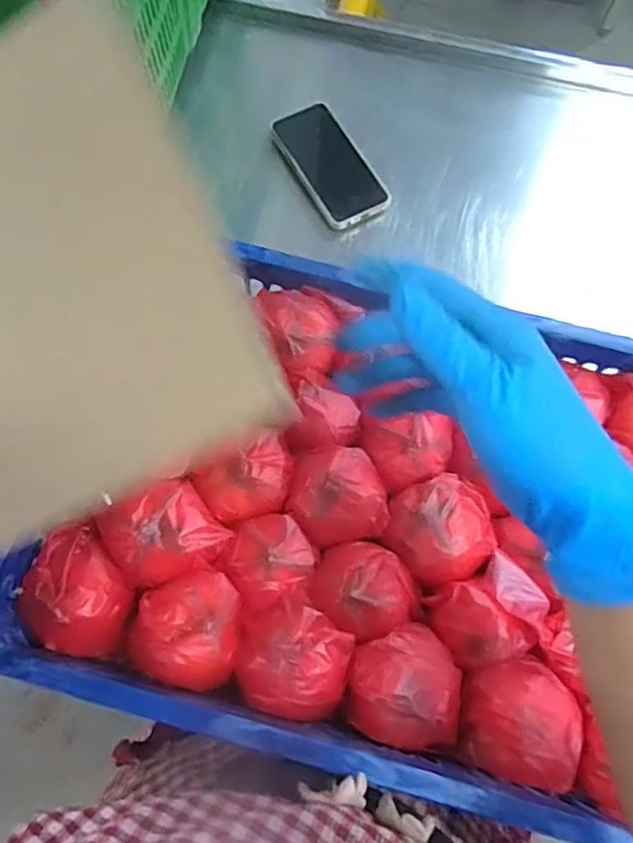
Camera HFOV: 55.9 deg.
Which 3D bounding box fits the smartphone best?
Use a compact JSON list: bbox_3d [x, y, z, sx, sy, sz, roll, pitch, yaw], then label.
[{"bbox_3d":[0.014,-0.291,0.678,0.078,0.012,0.154,-30,76,-10],"label":"smartphone"}]

